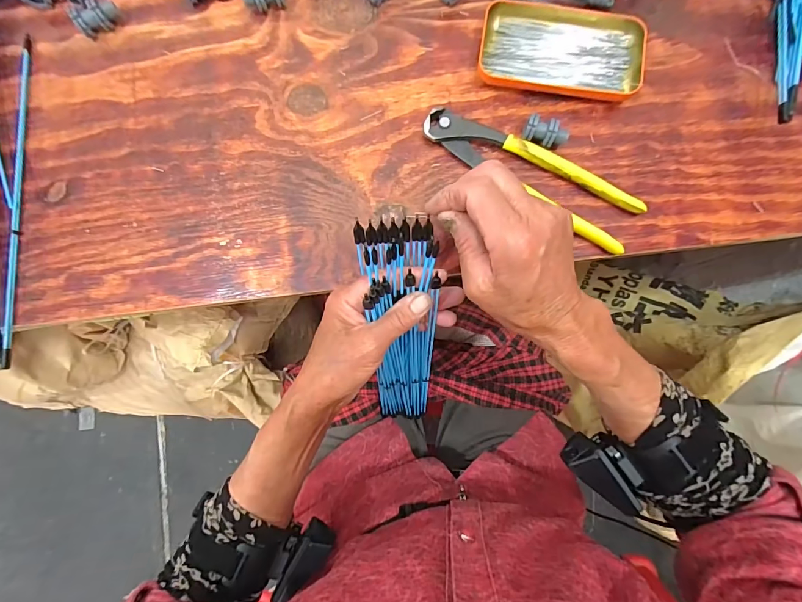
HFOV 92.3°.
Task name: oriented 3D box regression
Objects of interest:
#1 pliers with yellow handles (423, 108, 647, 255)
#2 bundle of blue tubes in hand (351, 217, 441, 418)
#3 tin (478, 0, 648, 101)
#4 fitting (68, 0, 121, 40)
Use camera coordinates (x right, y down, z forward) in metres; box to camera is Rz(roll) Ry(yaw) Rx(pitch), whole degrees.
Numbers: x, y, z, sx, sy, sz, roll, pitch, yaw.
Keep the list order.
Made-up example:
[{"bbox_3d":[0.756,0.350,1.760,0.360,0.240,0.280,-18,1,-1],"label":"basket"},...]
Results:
[{"bbox_3d":[0.113,-0.114,0.343,0.202,0.018,0.053,32,84,4],"label":"pliers with yellow handles"},{"bbox_3d":[0.004,0.055,0.407,0.065,0.327,0.047,-7,54,-1],"label":"bundle of blue tubes in hand"},{"bbox_3d":[0.146,-0.233,0.353,0.144,0.019,0.079,8,83,1],"label":"tin"},{"bbox_3d":[-0.282,-0.264,0.358,0.037,0.025,0.018,-28,83,-3],"label":"fitting"}]

